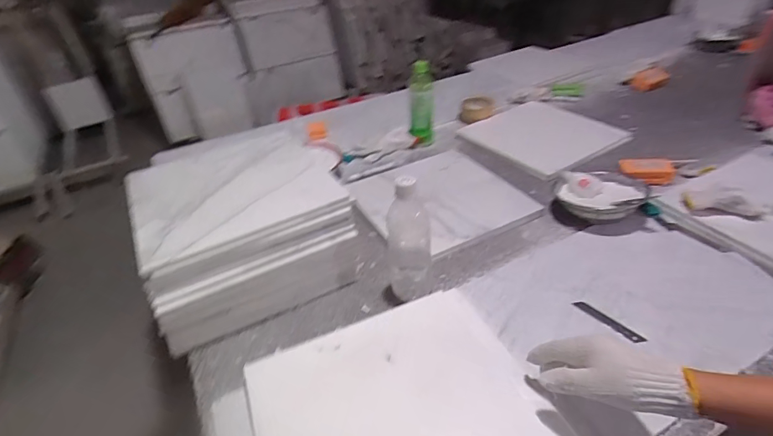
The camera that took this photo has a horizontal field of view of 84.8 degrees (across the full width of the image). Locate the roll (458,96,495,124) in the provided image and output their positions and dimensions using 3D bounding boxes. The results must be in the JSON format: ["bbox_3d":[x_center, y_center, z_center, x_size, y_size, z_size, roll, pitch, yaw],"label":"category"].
[{"bbox_3d":[0.257,-0.314,1.208,0.099,0.046,0.111,2,38,12],"label":"roll"}]

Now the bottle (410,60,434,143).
[{"bbox_3d":[0.087,-0.286,1.065,0.062,0.200,0.066,-4,37,4],"label":"bottle"}]

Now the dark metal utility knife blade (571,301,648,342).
[{"bbox_3d":[0.320,0.149,0.613,0.020,0.004,0.100,-20,38,-32],"label":"dark metal utility knife blade"}]

